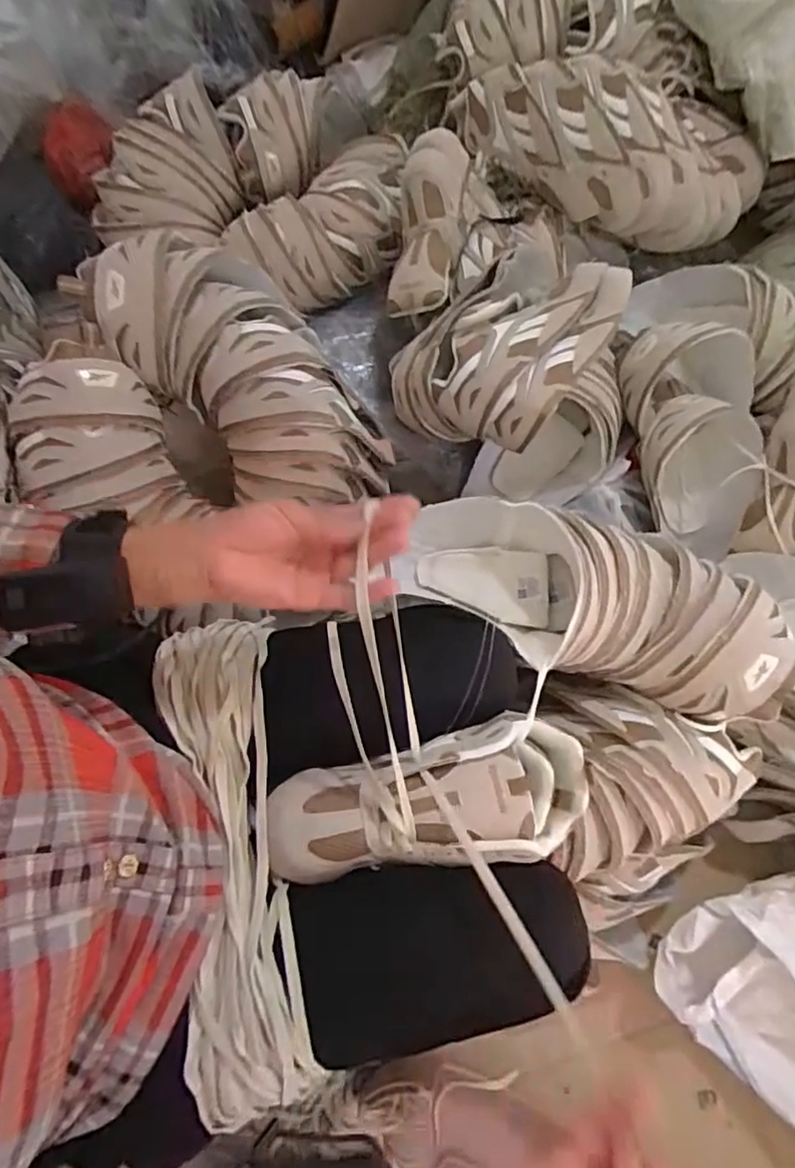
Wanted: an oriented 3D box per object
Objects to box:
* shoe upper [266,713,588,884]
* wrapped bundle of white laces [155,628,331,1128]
[{"bbox_3d":[0.026,0.170,0.472,0.249,0.056,0.098,-11,72,-4],"label":"shoe upper"},{"bbox_3d":[-0.125,0.187,0.451,0.085,0.056,0.349,-9,72,-3],"label":"wrapped bundle of white laces"}]

